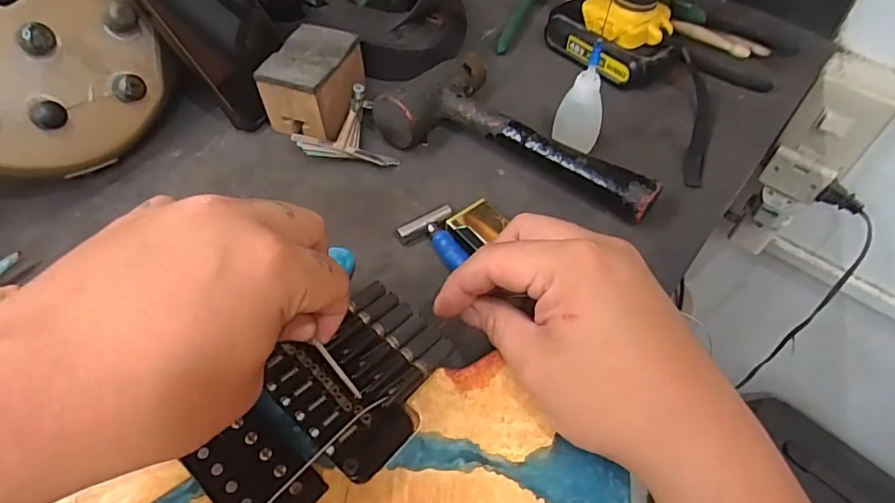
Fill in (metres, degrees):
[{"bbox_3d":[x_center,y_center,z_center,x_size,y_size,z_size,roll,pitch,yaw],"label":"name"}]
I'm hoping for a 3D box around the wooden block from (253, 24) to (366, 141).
[{"bbox_3d":[-0.102,-0.130,0.416,0.058,0.050,0.074,17,56,11],"label":"wooden block"}]

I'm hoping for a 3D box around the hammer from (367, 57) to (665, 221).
[{"bbox_3d":[0.059,-0.091,0.400,0.205,0.035,0.100,25,57,17],"label":"hammer"}]

